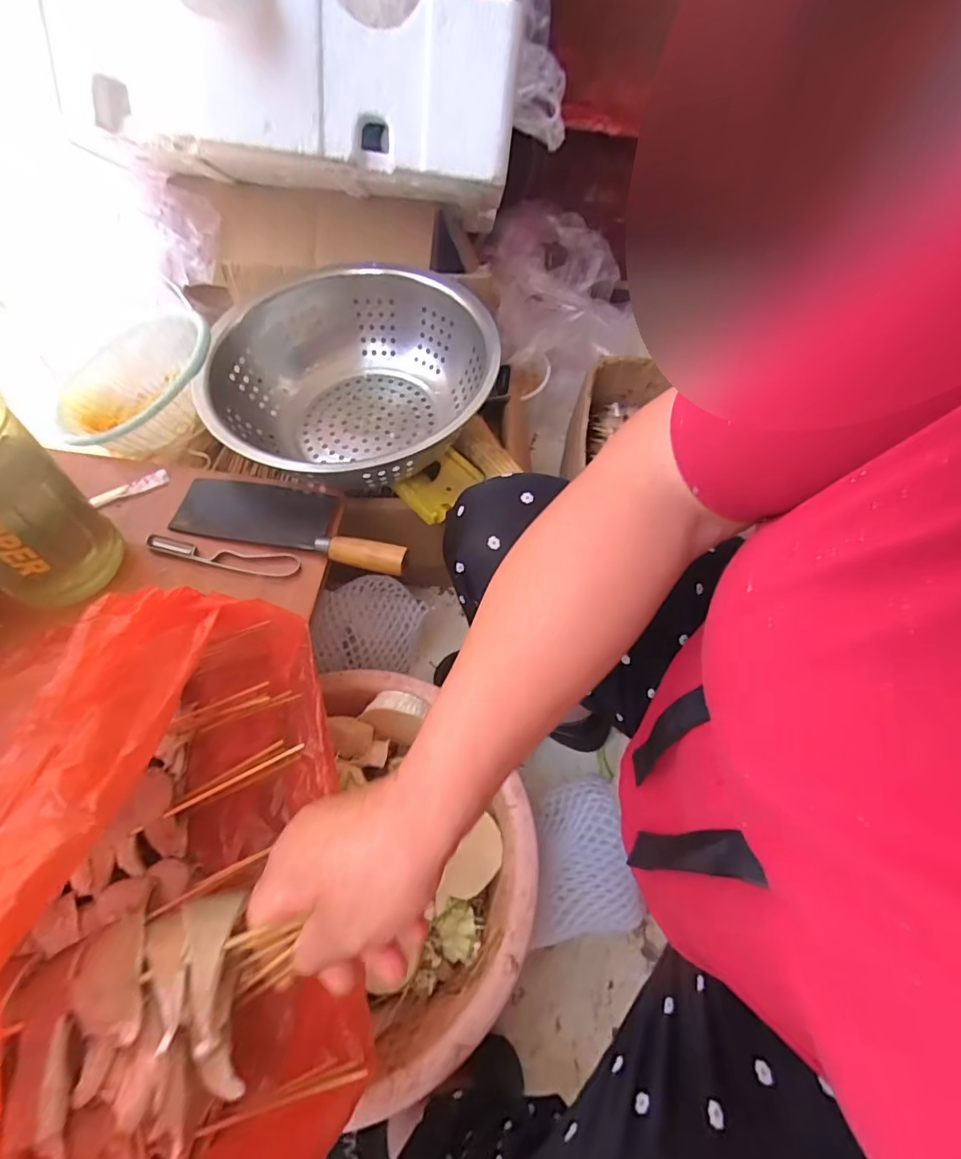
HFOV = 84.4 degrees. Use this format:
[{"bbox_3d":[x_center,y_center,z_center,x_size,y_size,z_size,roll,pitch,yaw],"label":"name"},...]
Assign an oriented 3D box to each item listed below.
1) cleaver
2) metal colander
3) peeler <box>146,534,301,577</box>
[{"bbox_3d":[-0.209,-0.070,0.601,0.267,0.035,0.089,12,58,3],"label":"cleaver"},{"bbox_3d":[-0.165,-0.247,0.692,0.347,0.141,0.358,3,58,-2],"label":"metal colander"},{"bbox_3d":[-0.280,-0.026,0.573,0.166,0.007,0.029,8,57,1],"label":"peeler"}]

